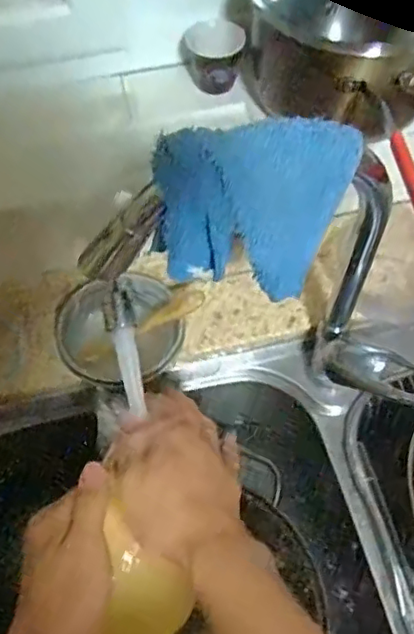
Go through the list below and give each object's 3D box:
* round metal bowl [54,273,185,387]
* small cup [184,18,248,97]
[{"bbox_3d":[-0.082,0.021,0.581,0.115,0.052,0.115,0,58,1],"label":"round metal bowl"},{"bbox_3d":[0.007,-0.248,0.569,0.054,0.056,0.050,0,58,1],"label":"small cup"}]

